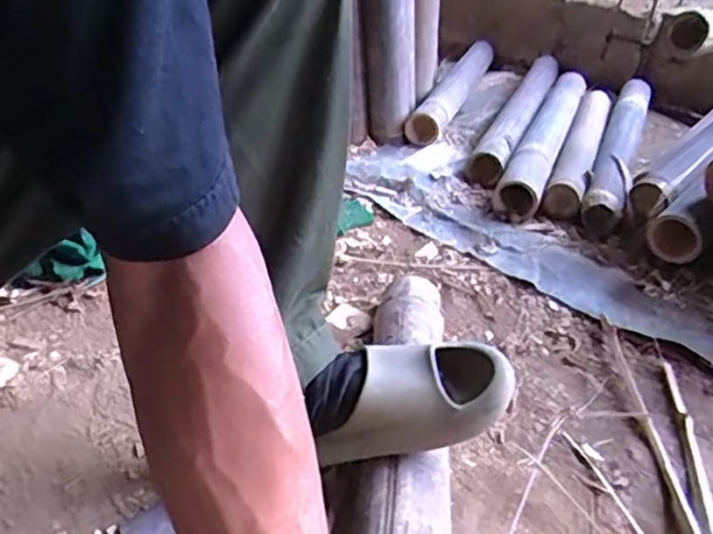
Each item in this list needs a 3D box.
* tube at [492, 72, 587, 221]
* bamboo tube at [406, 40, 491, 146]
[{"bbox_3d":[0.339,-0.234,1.166,0.069,0.071,0.599,17,35,16],"label":"tube"},{"bbox_3d":[0.203,-0.372,1.325,0.075,0.063,0.563,16,34,15],"label":"bamboo tube"}]

